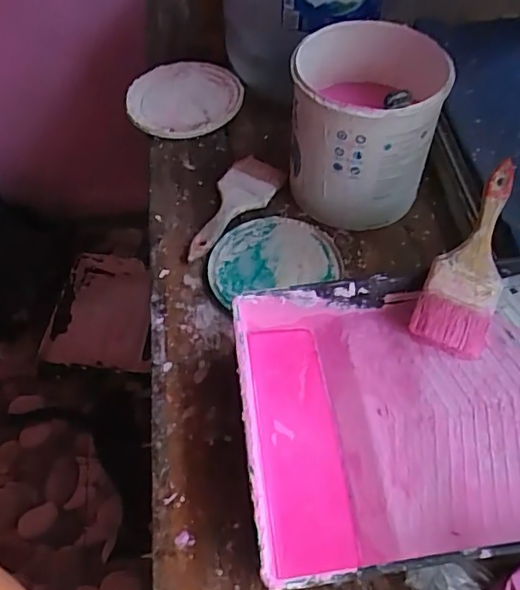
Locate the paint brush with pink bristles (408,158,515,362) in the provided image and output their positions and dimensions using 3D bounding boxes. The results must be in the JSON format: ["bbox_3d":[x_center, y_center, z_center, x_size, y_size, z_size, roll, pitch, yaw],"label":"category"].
[{"bbox_3d":[0.216,-0.038,0.589,0.073,0.030,0.198,20,84,14],"label":"paint brush with pink bristles"}]

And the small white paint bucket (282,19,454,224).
[{"bbox_3d":[0.127,-0.210,0.722,0.168,0.184,0.180,0,55,1],"label":"small white paint bucket"}]

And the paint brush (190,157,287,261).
[{"bbox_3d":[-0.039,-0.111,0.757,0.072,0.019,0.182,23,58,16],"label":"paint brush"}]

